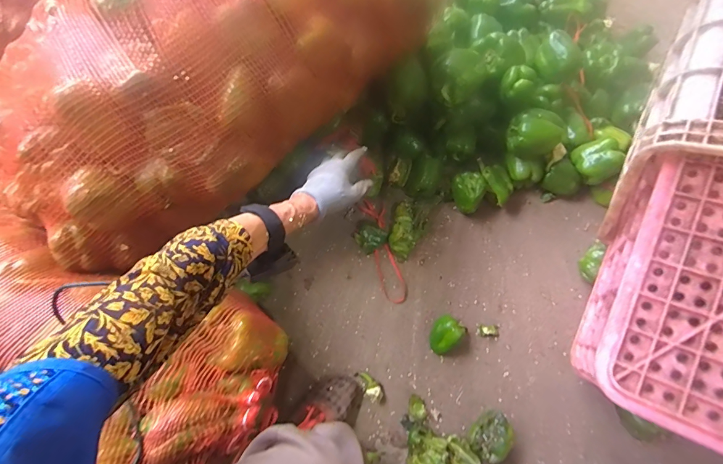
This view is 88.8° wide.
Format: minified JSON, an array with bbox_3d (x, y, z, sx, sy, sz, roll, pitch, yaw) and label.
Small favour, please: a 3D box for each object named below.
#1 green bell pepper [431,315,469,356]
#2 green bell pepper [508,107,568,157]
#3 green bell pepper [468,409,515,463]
[{"bbox_3d":[0.168,0.206,0.728,0.064,0.061,0.075,31,75,9],"label":"green bell pepper"},{"bbox_3d":[0.345,-0.198,0.727,0.096,0.073,0.098,41,80,12],"label":"green bell pepper"},{"bbox_3d":[0.236,0.371,0.676,0.067,0.061,0.083,42,80,12],"label":"green bell pepper"}]

